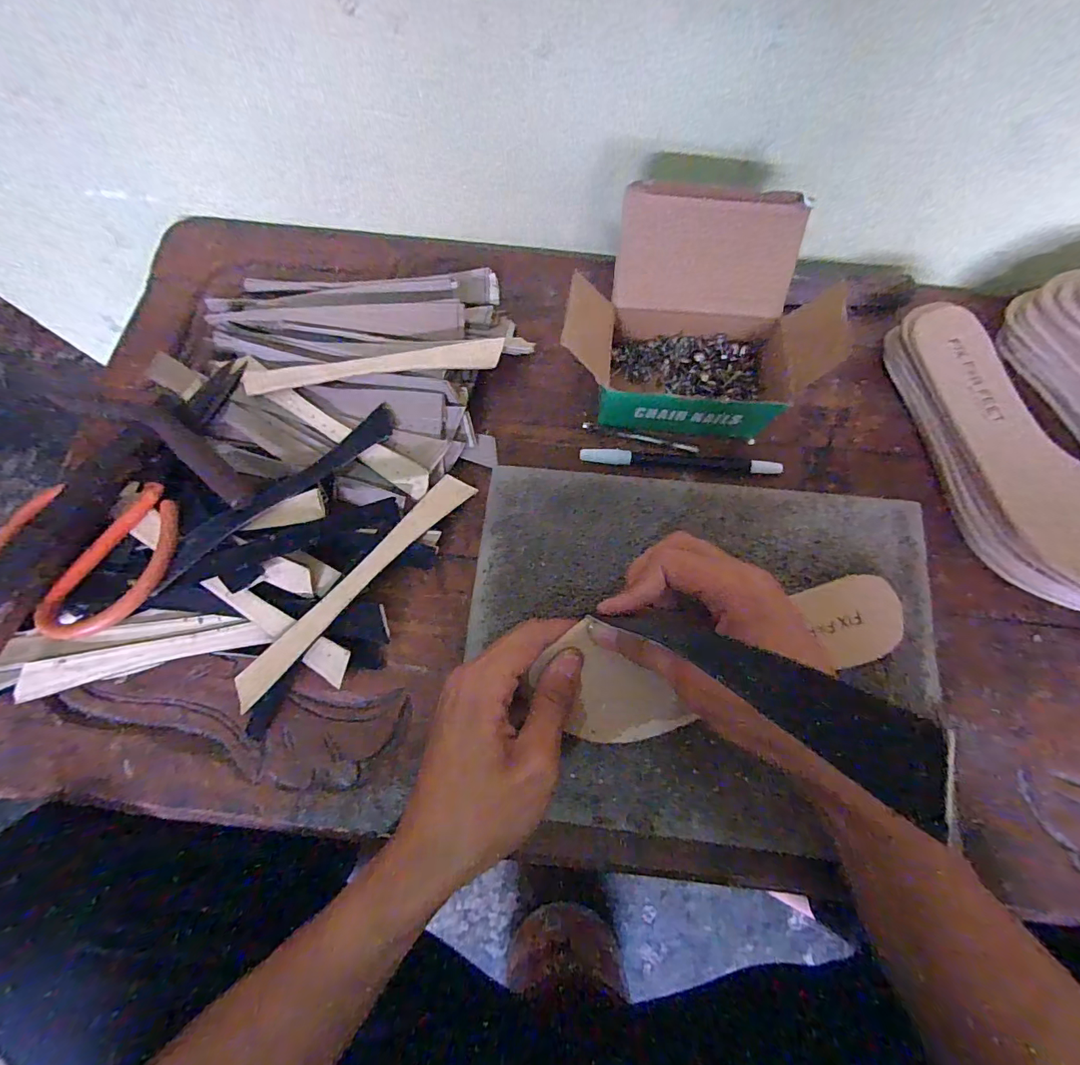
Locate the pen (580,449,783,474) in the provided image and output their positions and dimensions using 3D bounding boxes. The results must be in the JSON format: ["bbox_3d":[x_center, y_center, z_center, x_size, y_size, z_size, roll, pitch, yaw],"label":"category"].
[{"bbox_3d":[0.103,-0.052,0.338,0.144,0.011,0.013,3,79,0],"label":"pen"}]

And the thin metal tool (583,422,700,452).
[{"bbox_3d":[0.075,-0.071,0.343,0.086,0.005,0.006,14,79,2],"label":"thin metal tool"}]

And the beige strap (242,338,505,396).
[{"bbox_3d":[-0.120,-0.122,0.330,0.186,0.013,0.027,-5,79,-2],"label":"beige strap"}]

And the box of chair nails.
[{"bbox_3d":[0.117,-0.141,0.318,0.195,0.090,0.133,6,75,1],"label":"box of chair nails"}]

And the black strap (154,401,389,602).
[{"bbox_3d":[-0.168,-0.029,0.302,0.173,0.027,0.020,-43,82,-8],"label":"black strap"}]

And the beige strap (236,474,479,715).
[{"bbox_3d":[-0.115,0.028,0.295,0.022,0.004,0.186,46,70,-7],"label":"beige strap"}]

